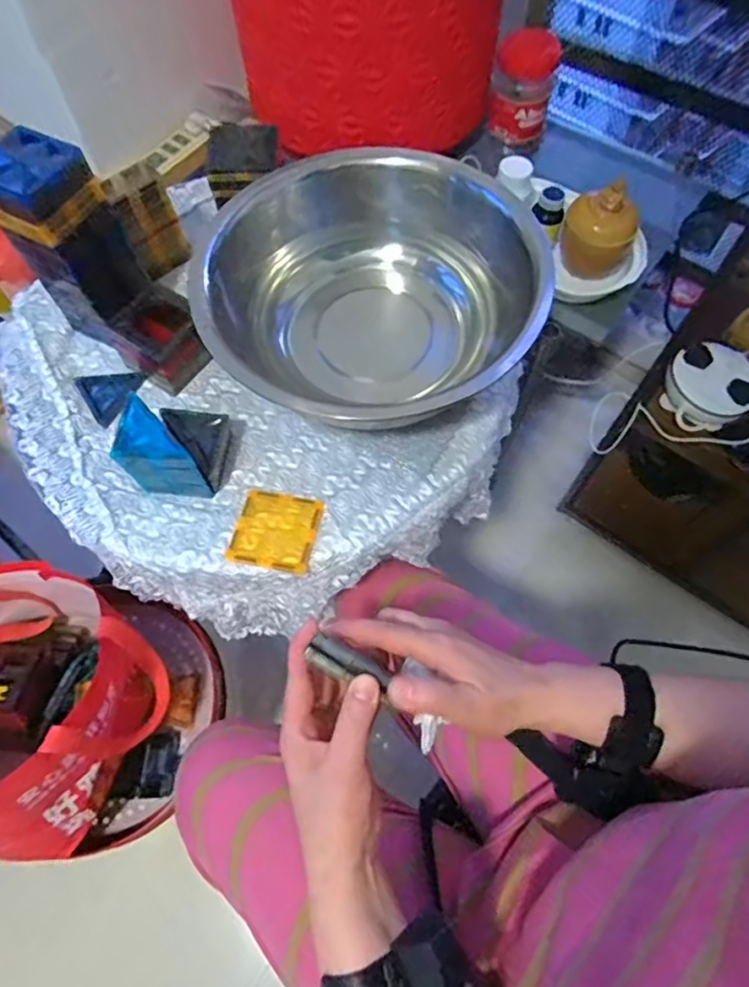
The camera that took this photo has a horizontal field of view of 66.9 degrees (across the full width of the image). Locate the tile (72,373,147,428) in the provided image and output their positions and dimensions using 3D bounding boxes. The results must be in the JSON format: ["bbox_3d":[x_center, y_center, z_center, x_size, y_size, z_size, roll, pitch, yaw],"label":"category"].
[{"bbox_3d":[-0.287,-0.116,0.629,0.067,0.006,0.071,-33,68,-14],"label":"tile"}]

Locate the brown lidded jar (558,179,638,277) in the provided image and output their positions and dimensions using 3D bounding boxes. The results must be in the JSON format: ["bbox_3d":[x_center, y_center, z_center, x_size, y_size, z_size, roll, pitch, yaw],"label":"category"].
[{"bbox_3d":[0.299,-0.350,0.766,0.093,0.107,0.084,20,67,10],"label":"brown lidded jar"}]

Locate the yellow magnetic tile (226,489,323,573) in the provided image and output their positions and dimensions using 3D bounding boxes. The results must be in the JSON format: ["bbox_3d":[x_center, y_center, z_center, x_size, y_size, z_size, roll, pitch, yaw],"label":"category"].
[{"bbox_3d":[-0.095,0.036,0.551,0.080,0.009,0.079,10,61,10],"label":"yellow magnetic tile"}]

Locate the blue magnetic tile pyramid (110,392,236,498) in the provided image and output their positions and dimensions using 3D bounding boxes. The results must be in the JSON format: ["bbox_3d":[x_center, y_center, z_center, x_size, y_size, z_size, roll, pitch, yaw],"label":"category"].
[{"bbox_3d":[-0.195,-0.049,0.557,0.076,0.083,0.092,5,65,3],"label":"blue magnetic tile pyramid"}]

